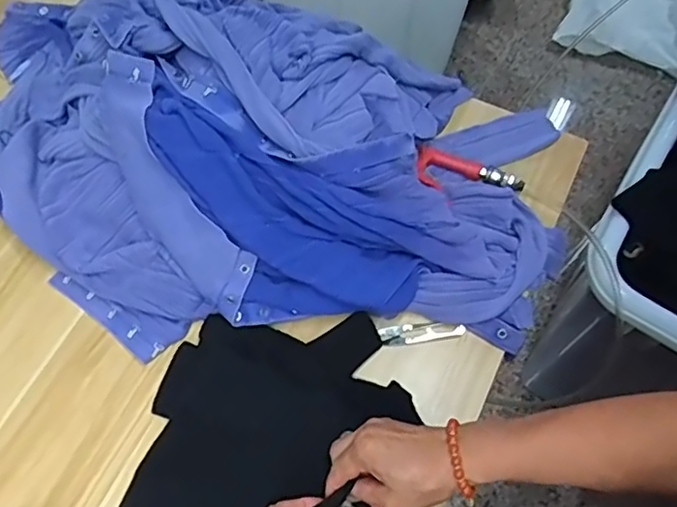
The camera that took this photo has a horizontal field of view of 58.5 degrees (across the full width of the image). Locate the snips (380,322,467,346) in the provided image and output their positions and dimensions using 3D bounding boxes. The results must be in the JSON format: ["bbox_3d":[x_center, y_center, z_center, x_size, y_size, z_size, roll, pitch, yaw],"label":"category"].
[{"bbox_3d":[0.096,0.092,0.689,0.094,0.013,0.025,-4,64,-2],"label":"snips"}]

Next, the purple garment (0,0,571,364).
[{"bbox_3d":[-0.105,-0.143,0.714,0.738,0.168,0.471,-1,64,0],"label":"purple garment"}]

